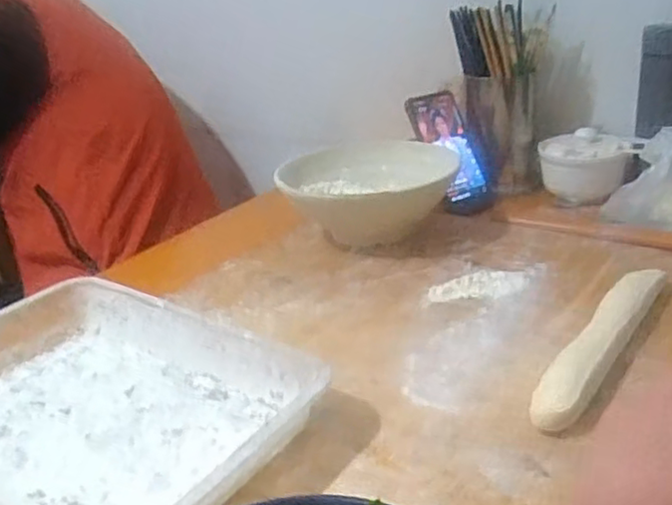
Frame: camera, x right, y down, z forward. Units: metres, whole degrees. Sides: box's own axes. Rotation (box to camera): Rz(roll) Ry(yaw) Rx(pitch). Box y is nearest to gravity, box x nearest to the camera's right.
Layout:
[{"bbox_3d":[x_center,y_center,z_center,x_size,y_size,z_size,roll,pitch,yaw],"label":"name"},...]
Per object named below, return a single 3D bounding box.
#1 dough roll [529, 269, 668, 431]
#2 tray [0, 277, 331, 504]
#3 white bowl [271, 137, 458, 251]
[{"bbox_3d":[0.215,0.065,0.523,0.035,0.035,0.241,13,30,36],"label":"dough roll"},{"bbox_3d":[-0.185,0.117,0.482,0.318,0.053,0.226,11,29,33],"label":"tray"},{"bbox_3d":[0.031,-0.062,0.767,0.183,0.080,0.183,-5,24,2],"label":"white bowl"}]

